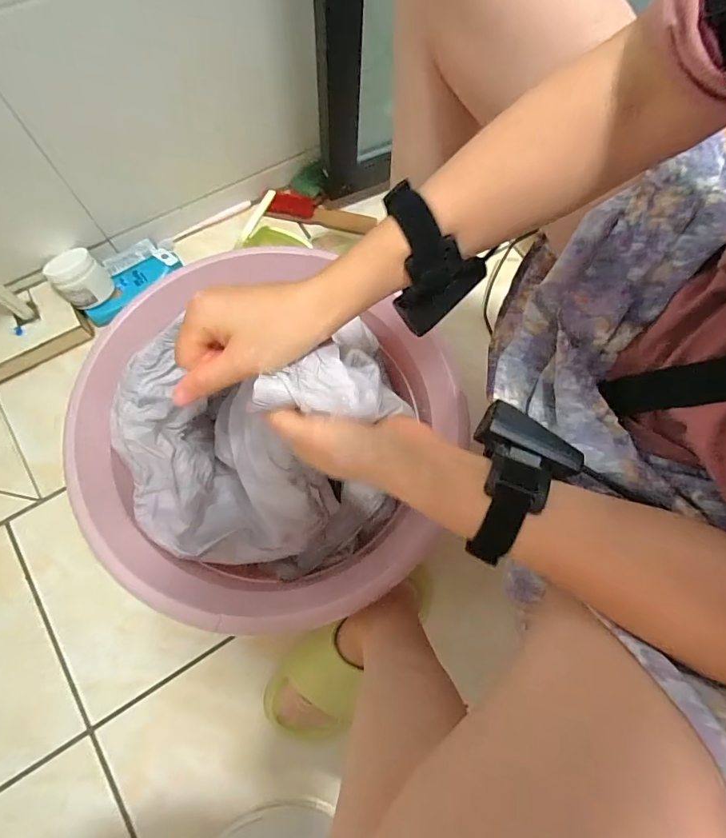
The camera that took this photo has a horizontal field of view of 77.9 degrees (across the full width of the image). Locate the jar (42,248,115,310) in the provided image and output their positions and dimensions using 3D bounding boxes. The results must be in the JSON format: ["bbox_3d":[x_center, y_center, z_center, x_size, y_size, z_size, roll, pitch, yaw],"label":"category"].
[{"bbox_3d":[-0.440,-0.219,0.695,0.073,0.067,0.081,-42,79,-13],"label":"jar"}]

